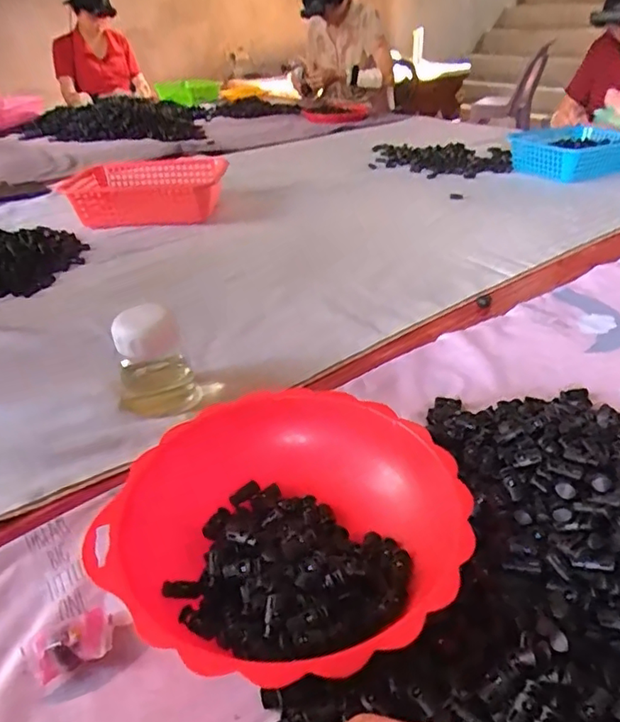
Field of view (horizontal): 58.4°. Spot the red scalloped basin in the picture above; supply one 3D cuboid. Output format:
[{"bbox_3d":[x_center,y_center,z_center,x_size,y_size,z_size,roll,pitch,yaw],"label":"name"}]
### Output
[{"bbox_3d":[-0.018,0.124,0.398,0.236,0.085,0.215,-2,32,1],"label":"red scalloped basin"}]

